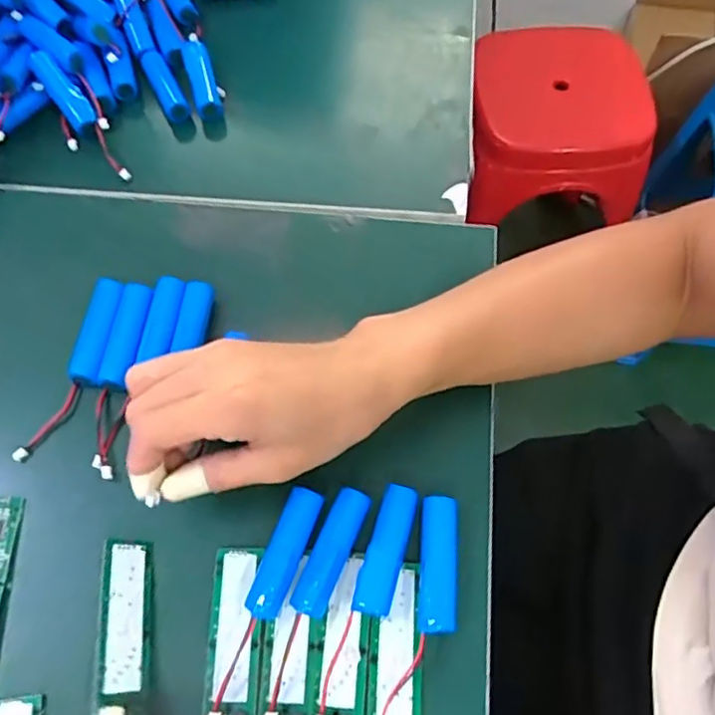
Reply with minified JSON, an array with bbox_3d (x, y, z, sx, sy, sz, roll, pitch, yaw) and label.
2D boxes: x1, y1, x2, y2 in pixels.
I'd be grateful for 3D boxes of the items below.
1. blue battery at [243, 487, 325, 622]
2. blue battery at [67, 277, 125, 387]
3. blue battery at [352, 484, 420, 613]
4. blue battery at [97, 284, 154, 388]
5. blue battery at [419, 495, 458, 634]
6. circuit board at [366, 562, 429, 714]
[{"bbox_3d":[-0.038,0.103,0.328,0.018,0.021,0.066,19,65,9],"label":"blue battery"},{"bbox_3d":[-0.162,-0.014,0.388,0.020,0.019,0.070,4,64,2],"label":"blue battery"},{"bbox_3d":[0.015,0.102,0.330,0.019,0.017,0.066,16,65,8],"label":"blue battery"},{"bbox_3d":[-0.142,-0.012,0.386,0.019,0.016,0.069,6,64,3],"label":"blue battery"},{"bbox_3d":[0.043,0.110,0.329,0.019,0.019,0.067,4,64,2],"label":"blue battery"},{"bbox_3d":[0.019,0.163,0.308,0.028,0.009,0.112,4,64,2],"label":"circuit board"}]

